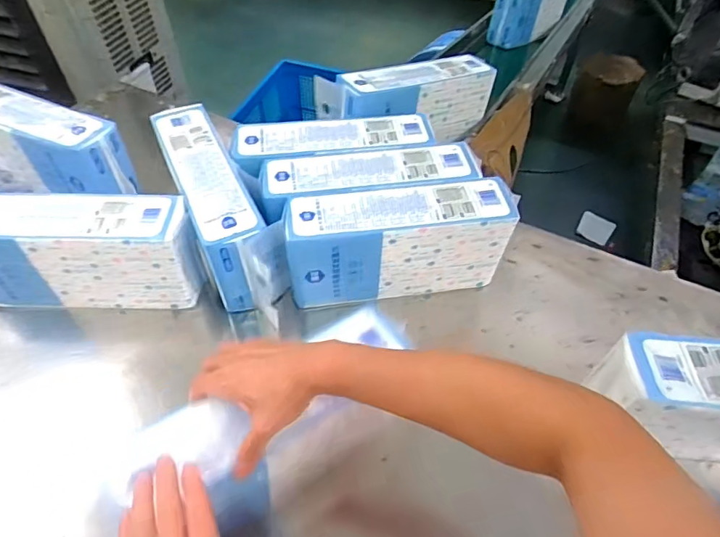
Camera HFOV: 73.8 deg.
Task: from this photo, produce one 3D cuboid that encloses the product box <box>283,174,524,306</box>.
[{"bbox_3d":[0.053,-0.040,0.723,0.320,0.162,0.095,-5,51,-5],"label":"product box"}]

